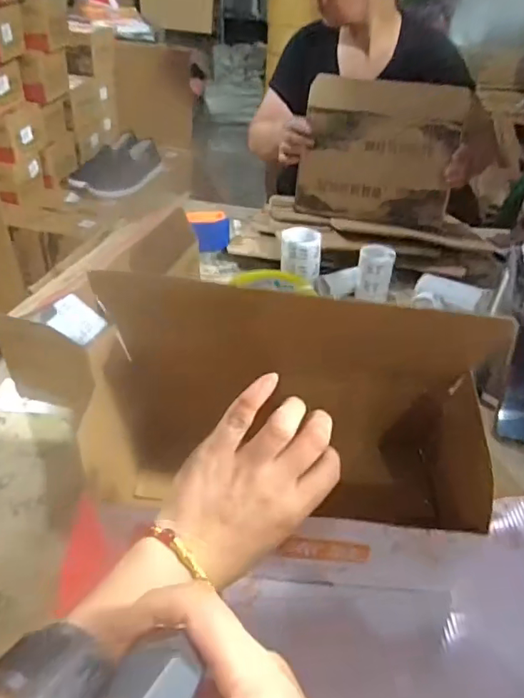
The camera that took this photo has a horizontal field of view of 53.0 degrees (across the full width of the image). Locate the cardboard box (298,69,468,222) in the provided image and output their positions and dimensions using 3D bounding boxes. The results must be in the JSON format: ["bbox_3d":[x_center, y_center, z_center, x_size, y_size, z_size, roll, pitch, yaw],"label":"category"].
[{"bbox_3d":[0.233,-0.394,1.053,0.306,0.260,0.033,9,21,9],"label":"cardboard box"}]

